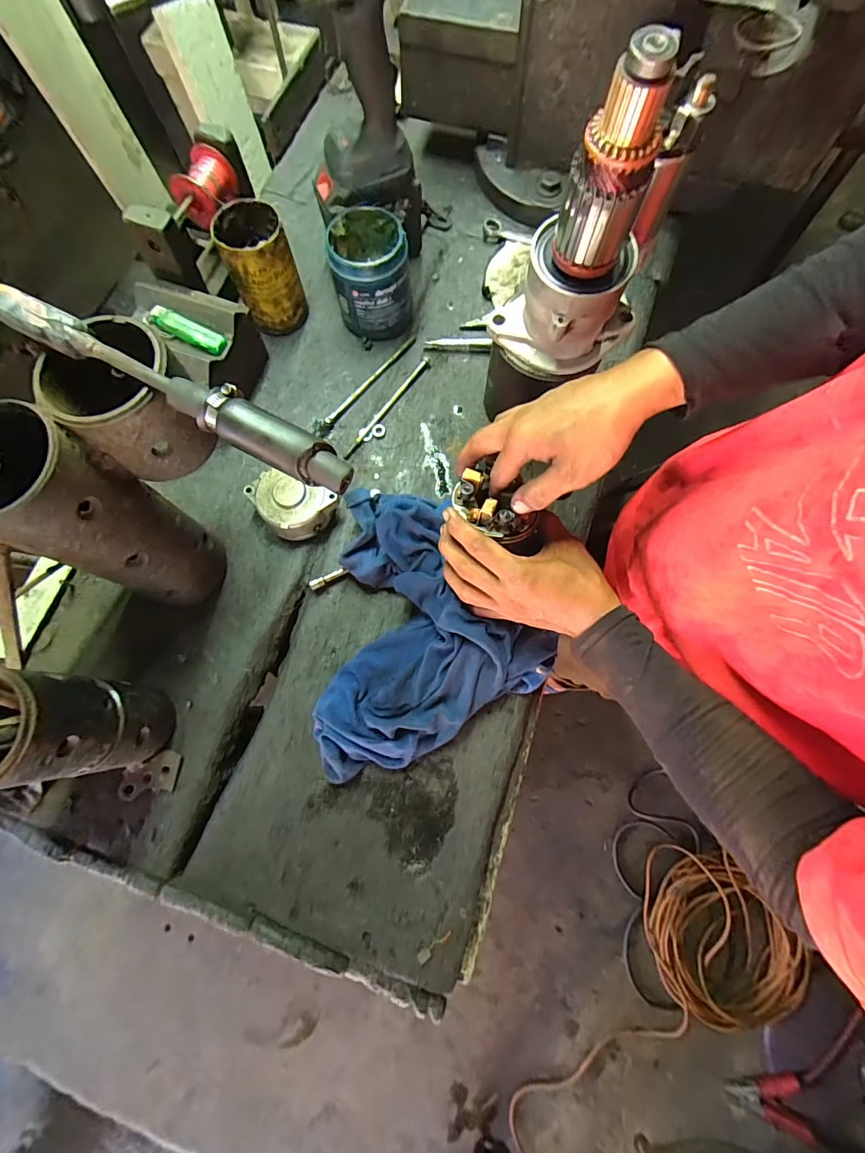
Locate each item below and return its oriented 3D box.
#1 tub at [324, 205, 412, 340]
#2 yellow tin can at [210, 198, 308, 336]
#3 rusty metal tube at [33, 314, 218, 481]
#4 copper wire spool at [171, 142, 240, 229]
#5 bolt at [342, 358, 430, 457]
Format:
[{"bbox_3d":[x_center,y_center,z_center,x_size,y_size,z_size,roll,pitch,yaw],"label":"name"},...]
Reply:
[{"bbox_3d":[-0.072,-0.362,0.534,0.085,0.100,0.095,-2,75,1],"label":"tub"},{"bbox_3d":[-0.200,-0.364,0.530,0.073,0.117,0.069,0,75,2],"label":"yellow tin can"},{"bbox_3d":[-0.217,-0.124,0.319,0.084,0.081,0.089,0,75,2],"label":"rusty metal tube"},{"bbox_3d":[-0.253,-0.434,0.492,0.046,0.043,0.062,13,76,5],"label":"copper wire spool"},{"bbox_3d":[-0.056,-0.210,0.541,0.014,0.009,0.168,36,79,10],"label":"bolt"}]

